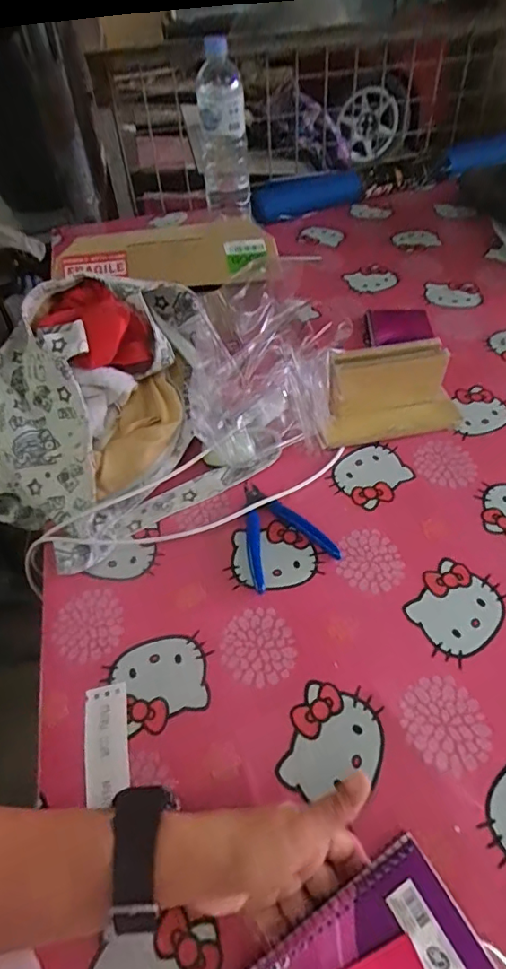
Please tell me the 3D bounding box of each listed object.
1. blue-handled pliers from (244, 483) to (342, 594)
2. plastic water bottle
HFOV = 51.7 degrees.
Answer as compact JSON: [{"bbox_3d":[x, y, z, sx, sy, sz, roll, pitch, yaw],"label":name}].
[{"bbox_3d":[0.022,0.038,0.506,0.083,0.018,0.115,-20,51,-12],"label":"blue-handled pliers"},{"bbox_3d":[-0.048,-0.573,0.859,0.074,0.235,0.067,-5,50,0],"label":"plastic water bottle"}]

